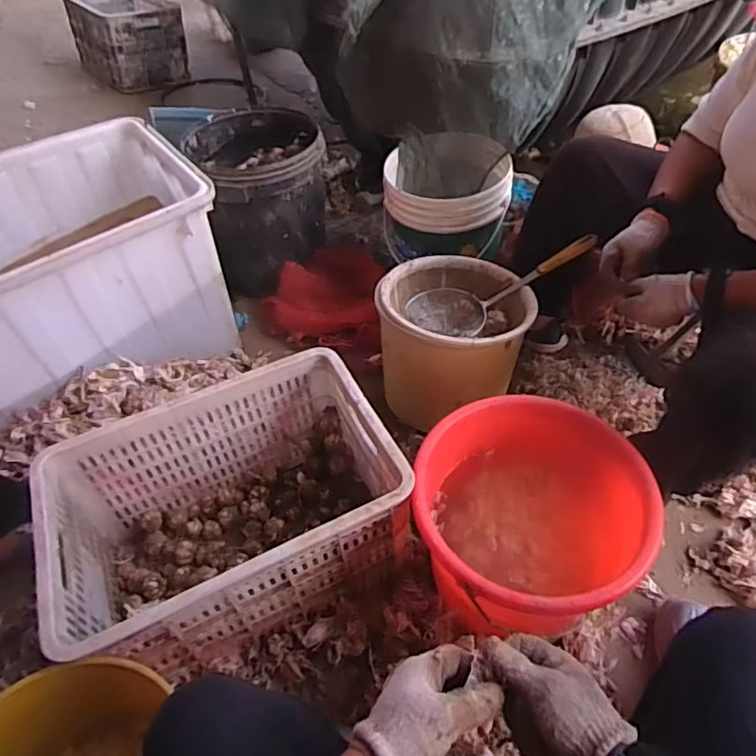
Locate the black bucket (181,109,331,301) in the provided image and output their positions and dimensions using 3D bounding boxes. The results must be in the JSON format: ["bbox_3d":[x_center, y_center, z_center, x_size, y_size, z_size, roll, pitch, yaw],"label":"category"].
[{"bbox_3d":[-0.303,-0.493,1.536,0.313,0.348,0.352,-18,51,-2],"label":"black bucket"}]

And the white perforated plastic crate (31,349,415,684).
[{"bbox_3d":[-0.237,0.228,0.957,0.517,0.306,0.358,-26,52,-9],"label":"white perforated plastic crate"}]

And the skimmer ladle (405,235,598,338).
[{"bbox_3d":[0.264,-0.189,1.182,0.403,0.069,0.134,-22,51,15],"label":"skimmer ladle"}]

